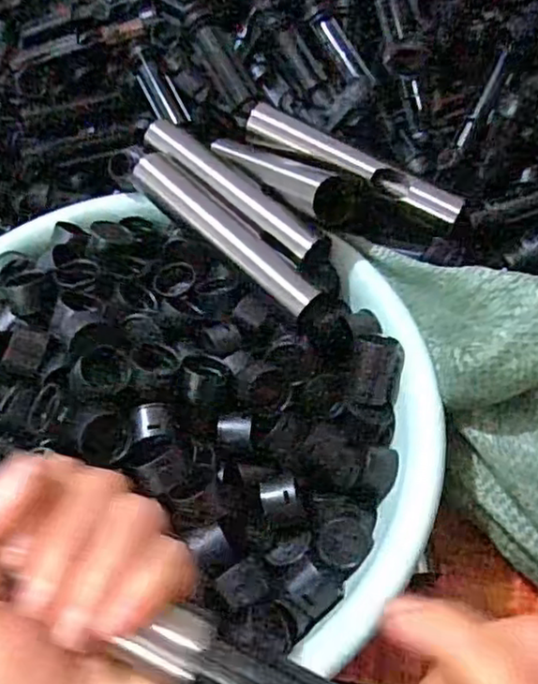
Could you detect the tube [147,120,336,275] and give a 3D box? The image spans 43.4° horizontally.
[{"bbox_3d":[-0.021,-0.086,0.402,0.143,0.026,0.023,38,66,24],"label":"tube"}]

